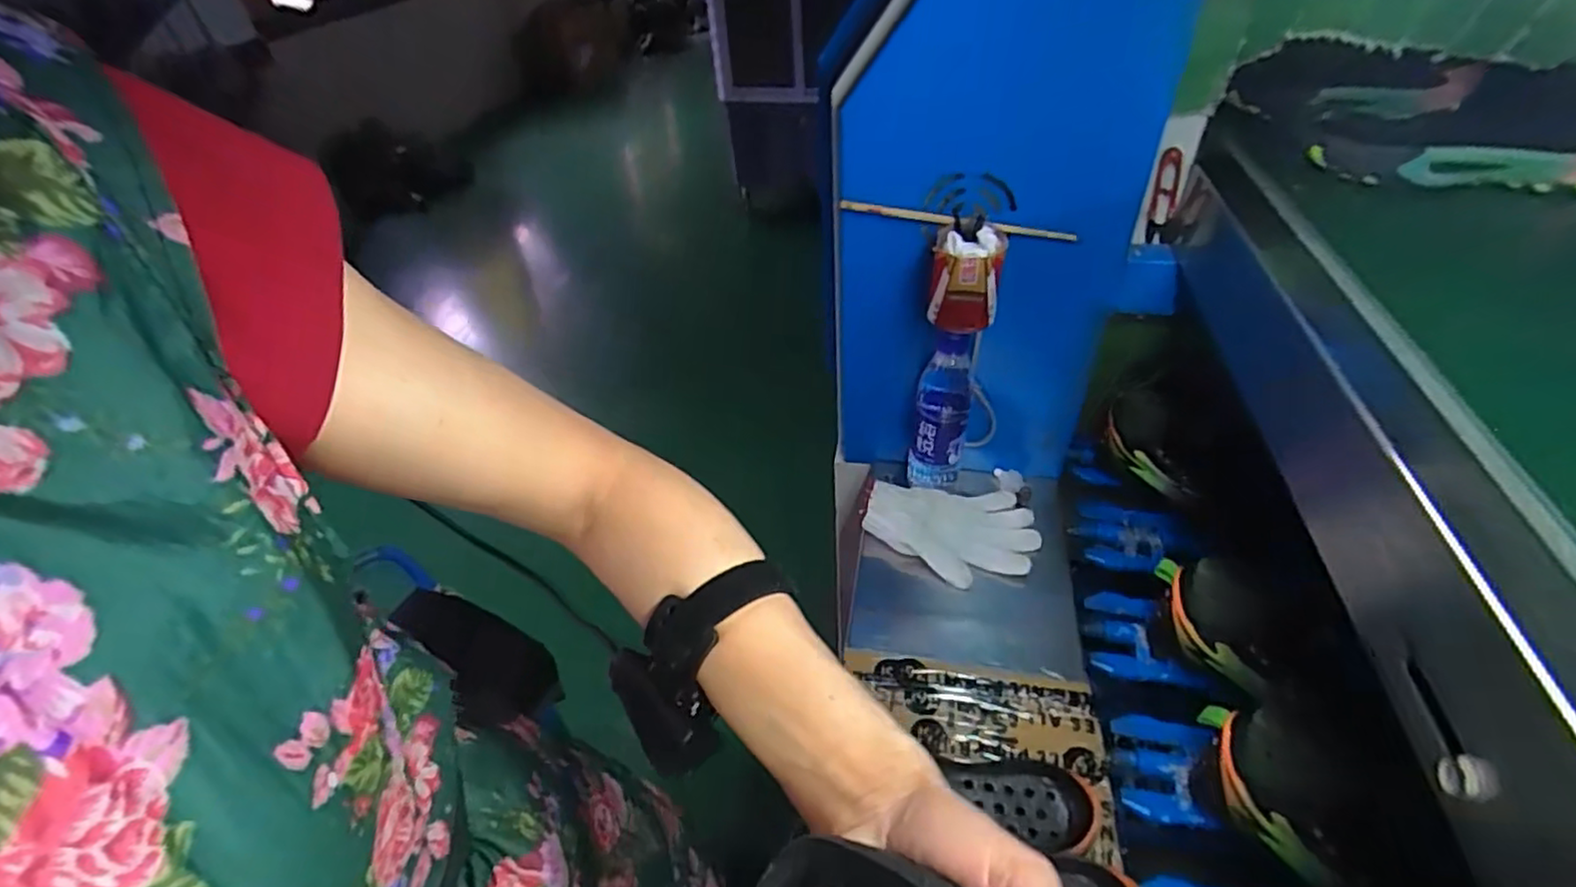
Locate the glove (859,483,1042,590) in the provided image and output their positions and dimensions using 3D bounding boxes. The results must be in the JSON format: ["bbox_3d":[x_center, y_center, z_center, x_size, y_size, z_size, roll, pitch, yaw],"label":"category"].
[{"bbox_3d":[0.187,0.102,0.769,0.192,0.031,0.116,10,53,-2],"label":"glove"}]

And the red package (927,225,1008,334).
[{"bbox_3d":[0.171,-0.155,0.640,0.063,0.087,0.058,8,42,13],"label":"red package"}]

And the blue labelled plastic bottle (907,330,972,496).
[{"bbox_3d":[0.178,-0.035,0.778,0.064,0.214,0.064,8,42,13],"label":"blue labelled plastic bottle"}]

